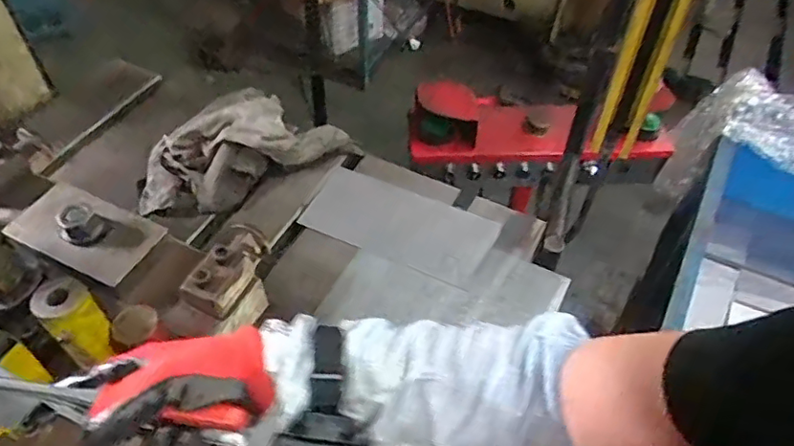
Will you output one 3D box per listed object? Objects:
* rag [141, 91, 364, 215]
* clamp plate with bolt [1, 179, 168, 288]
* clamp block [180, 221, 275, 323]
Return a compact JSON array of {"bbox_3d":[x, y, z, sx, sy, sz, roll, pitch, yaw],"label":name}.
[{"bbox_3d":[-0.223,-0.123,0.863,0.314,0.079,0.165,-22,53,-17],"label":"rag"},{"bbox_3d":[-0.316,0.002,0.599,0.141,0.034,0.081,21,53,18],"label":"clamp plate with bolt"},{"bbox_3d":[-0.163,0.045,0.576,0.048,0.041,0.094,21,53,18],"label":"clamp block"}]

